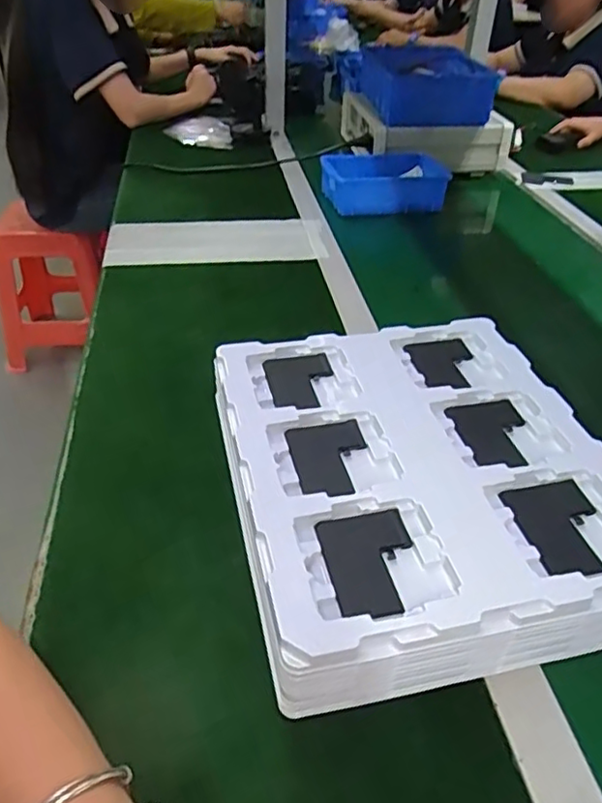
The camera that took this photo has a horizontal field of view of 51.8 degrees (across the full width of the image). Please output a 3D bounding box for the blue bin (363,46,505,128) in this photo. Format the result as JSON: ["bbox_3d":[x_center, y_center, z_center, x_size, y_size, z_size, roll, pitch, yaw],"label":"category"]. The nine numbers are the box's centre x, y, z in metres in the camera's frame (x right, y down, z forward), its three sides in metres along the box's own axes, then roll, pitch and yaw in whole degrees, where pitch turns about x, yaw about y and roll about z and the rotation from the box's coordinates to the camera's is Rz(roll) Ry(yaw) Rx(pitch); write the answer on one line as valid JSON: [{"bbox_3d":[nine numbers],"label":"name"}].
[{"bbox_3d":[0.232,-0.634,1.235,0.200,0.092,0.340,-2,36,-4],"label":"blue bin"}]

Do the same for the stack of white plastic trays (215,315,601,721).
[{"bbox_3d":[0.087,0.056,0.503,0.286,0.073,0.321,-7,37,-11],"label":"stack of white plastic trays"}]

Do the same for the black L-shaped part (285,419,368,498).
[{"bbox_3d":[0.025,0.045,0.474,0.060,0.015,0.084,-6,37,-10],"label":"black L-shaped part"}]

